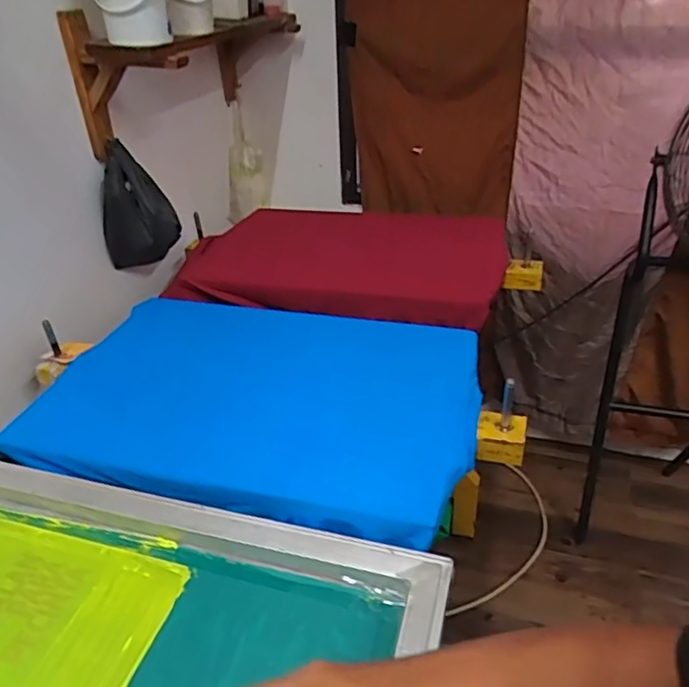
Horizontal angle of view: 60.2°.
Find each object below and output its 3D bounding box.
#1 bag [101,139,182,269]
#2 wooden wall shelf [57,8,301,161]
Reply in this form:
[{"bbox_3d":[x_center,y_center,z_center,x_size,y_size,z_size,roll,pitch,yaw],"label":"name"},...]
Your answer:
[{"bbox_3d":[-0.411,-0.260,1.180,0.143,0.235,0.054,-5,33,-4],"label":"bag"},{"bbox_3d":[-0.291,-0.562,1.217,0.224,0.221,0.600,10,35,18],"label":"wooden wall shelf"}]

